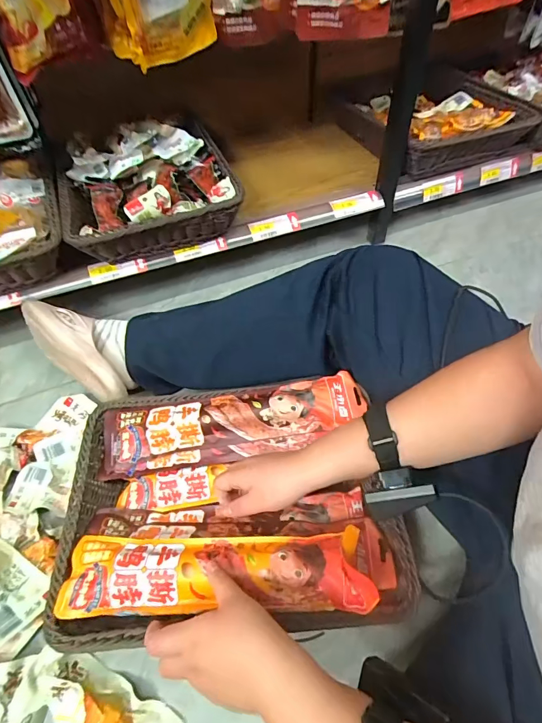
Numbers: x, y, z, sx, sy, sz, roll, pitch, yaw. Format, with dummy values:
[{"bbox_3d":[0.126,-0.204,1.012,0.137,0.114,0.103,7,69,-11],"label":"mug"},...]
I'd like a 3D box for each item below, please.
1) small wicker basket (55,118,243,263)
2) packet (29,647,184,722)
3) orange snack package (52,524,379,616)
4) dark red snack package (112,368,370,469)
[{"bbox_3d":[-0.218,-0.299,0.710,0.279,0.118,0.269,-18,55,-9],"label":"small wicker basket"},{"bbox_3d":[-0.185,0.372,0.409,0.170,0.025,0.082,19,57,17],"label":"packet"},{"bbox_3d":[-0.064,0.217,0.410,0.315,0.025,0.070,-4,53,5],"label":"orange snack package"},{"bbox_3d":[-0.053,0.078,0.546,0.351,0.047,0.075,-8,54,-2],"label":"dark red snack package"}]

